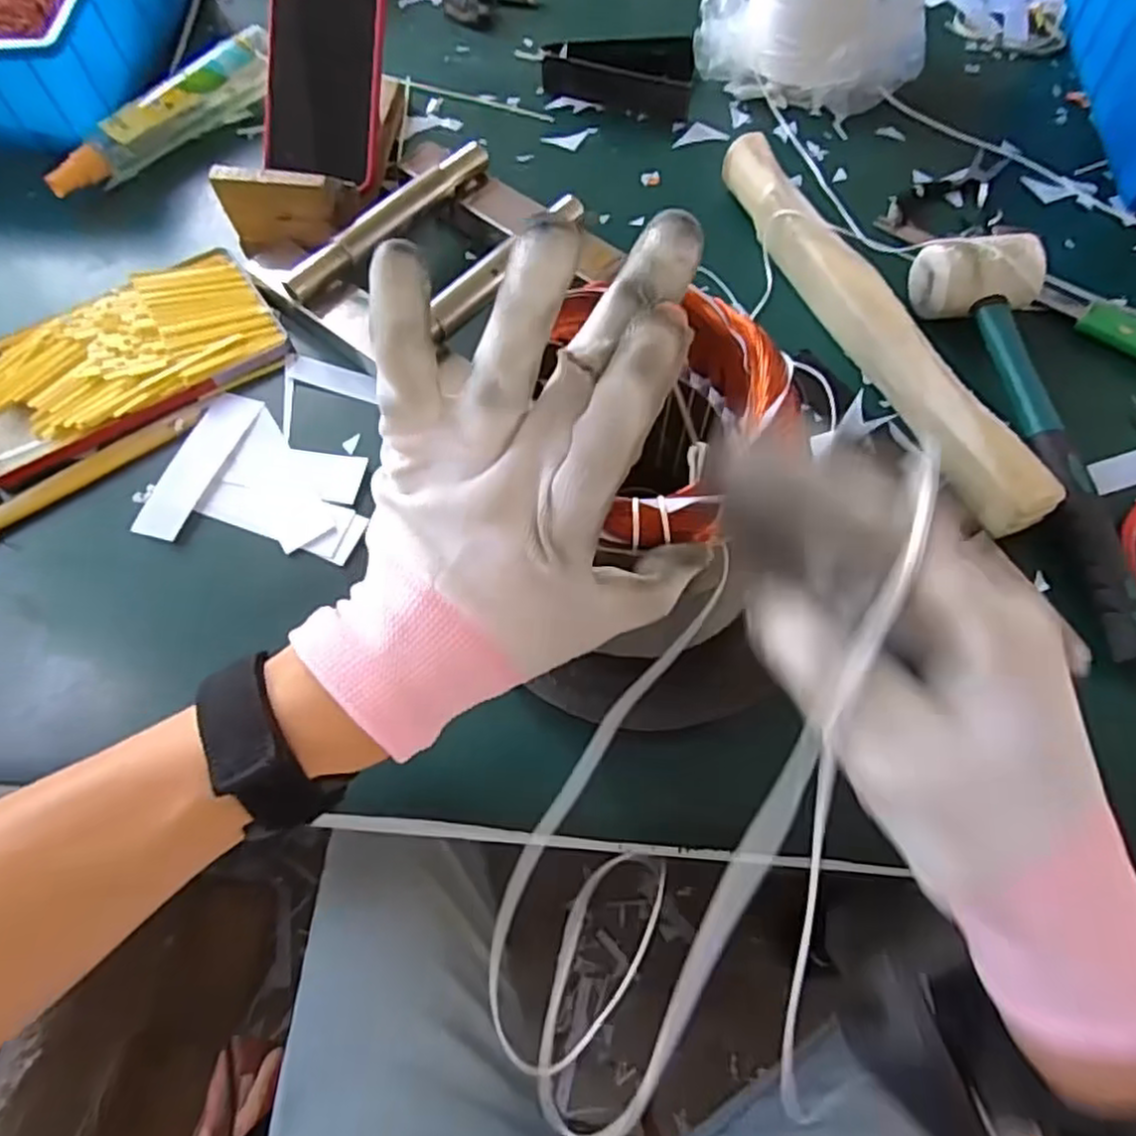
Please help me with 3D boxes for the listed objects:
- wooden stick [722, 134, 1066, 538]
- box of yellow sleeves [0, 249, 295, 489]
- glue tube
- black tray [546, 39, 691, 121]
[{"bbox_3d":[0.192,-0.168,0.461,0.033,0.039,0.340,-21,65,-9],"label":"wooden stick"},{"bbox_3d":[-0.300,-0.143,0.479,0.199,0.019,0.123,-30,67,-13],"label":"box of yellow sleeves"},{"bbox_3d":[-0.321,-0.369,0.577,0.033,0.039,0.220,34,69,16],"label":"glue tube"},{"bbox_3d":[0.043,-0.416,0.594,0.124,0.032,0.058,15,65,8],"label":"black tray"}]

